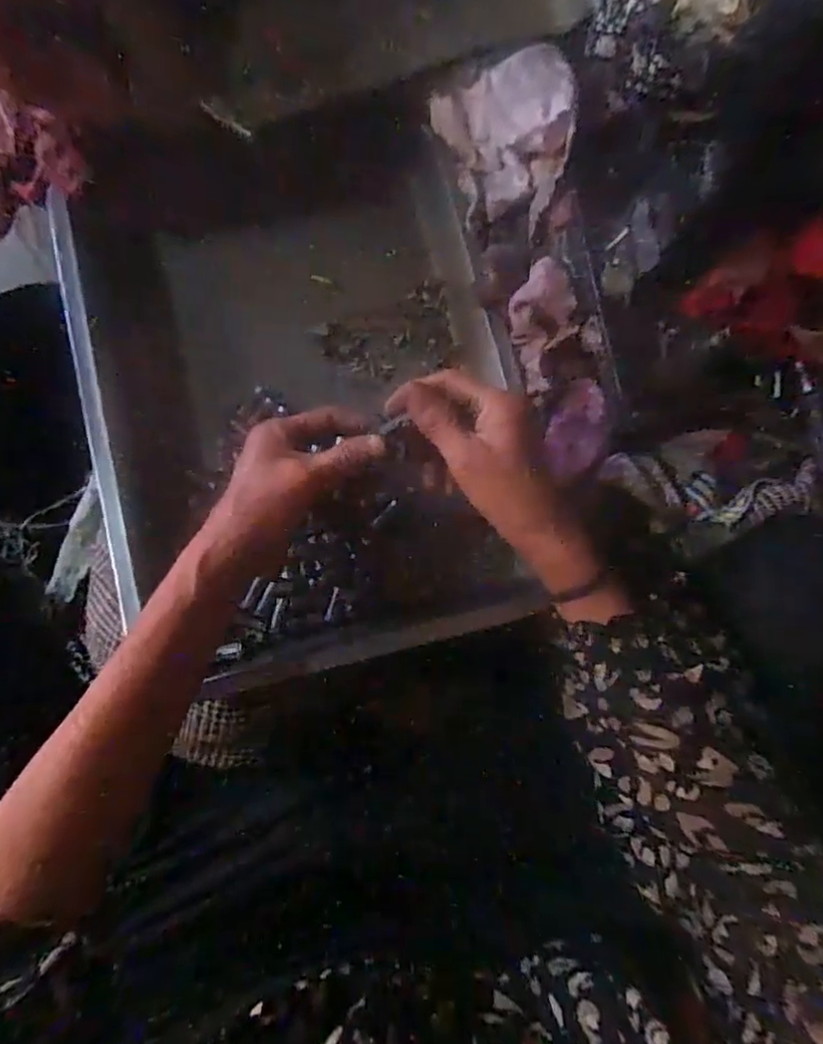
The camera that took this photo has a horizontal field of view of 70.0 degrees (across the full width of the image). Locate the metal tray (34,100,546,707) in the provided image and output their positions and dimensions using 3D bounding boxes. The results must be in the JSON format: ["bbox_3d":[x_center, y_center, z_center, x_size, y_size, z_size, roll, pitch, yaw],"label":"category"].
[{"bbox_3d":[-0.074,-0.092,0.413,0.283,0.058,0.381,-13,84,-2],"label":"metal tray"}]

